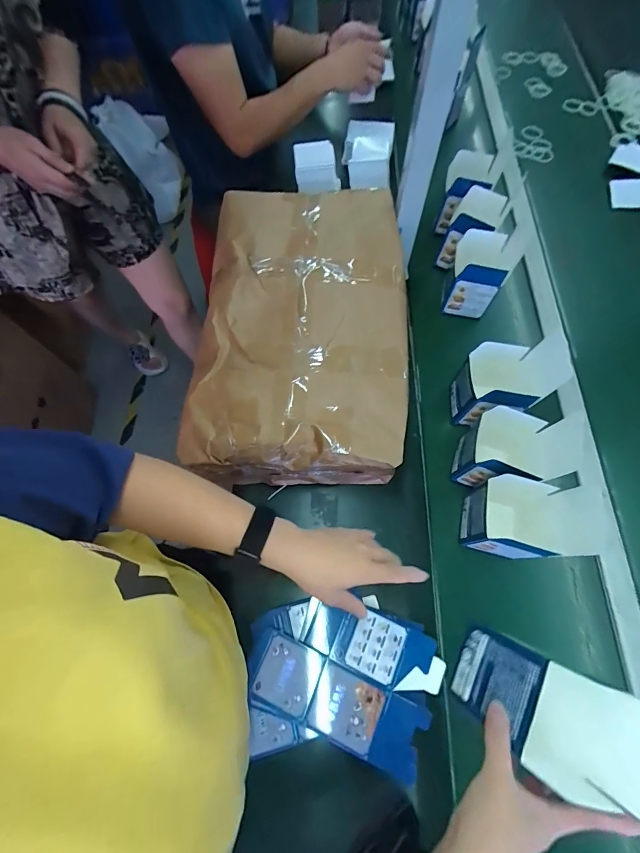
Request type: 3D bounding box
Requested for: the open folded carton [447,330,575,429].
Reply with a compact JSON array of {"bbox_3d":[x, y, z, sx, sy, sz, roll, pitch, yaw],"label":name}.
[{"bbox_3d":[0.303,-0.067,0.593,0.138,0.131,0.097,1,66,-1],"label":"open folded carton"}]

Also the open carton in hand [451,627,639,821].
[{"bbox_3d":[0.212,0.258,0.313,0.194,0.049,0.089,11,61,42],"label":"open carton in hand"}]

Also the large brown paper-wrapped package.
[{"bbox_3d":[-0.028,-0.183,0.639,0.337,0.134,0.552,3,66,0],"label":"large brown paper-wrapped package"}]

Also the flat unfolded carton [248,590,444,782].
[{"bbox_3d":[0.029,0.339,0.496,0.247,0.022,0.179,7,67,2],"label":"flat unfolded carton"}]

